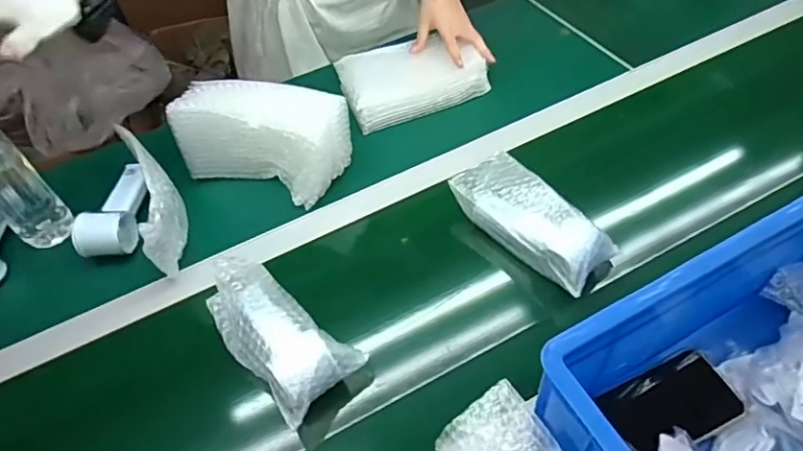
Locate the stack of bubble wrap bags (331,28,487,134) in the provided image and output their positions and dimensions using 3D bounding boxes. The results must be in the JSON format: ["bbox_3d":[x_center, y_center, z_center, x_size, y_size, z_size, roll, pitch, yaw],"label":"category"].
[{"bbox_3d":[0.020,-0.226,0.849,0.215,0.053,0.128,-17,53,-8],"label":"stack of bubble wrap bags"}]

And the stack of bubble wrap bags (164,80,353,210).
[{"bbox_3d":[-0.183,-0.114,0.734,0.211,0.112,0.094,11,55,13],"label":"stack of bubble wrap bags"}]

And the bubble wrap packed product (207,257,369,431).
[{"bbox_3d":[-0.142,0.110,0.591,0.195,0.040,0.092,35,63,27],"label":"bubble wrap packed product"}]

